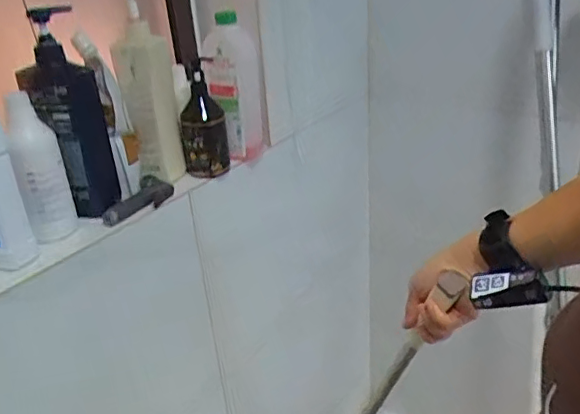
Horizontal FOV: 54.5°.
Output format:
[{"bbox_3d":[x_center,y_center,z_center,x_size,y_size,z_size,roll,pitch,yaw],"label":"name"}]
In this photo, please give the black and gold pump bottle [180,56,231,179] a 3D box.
[{"bbox_3d":[-0.147,-0.149,0.956,0.075,0.189,0.079,-6,27,-6],"label":"black and gold pump bottle"}]

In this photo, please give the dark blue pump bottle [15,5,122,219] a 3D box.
[{"bbox_3d":[-0.312,-0.127,0.794,0.096,0.292,0.084,-13,29,-19],"label":"dark blue pump bottle"}]

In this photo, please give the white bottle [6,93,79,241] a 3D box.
[{"bbox_3d":[-0.331,-0.051,0.749,0.052,0.195,0.058,-11,28,-15],"label":"white bottle"}]

